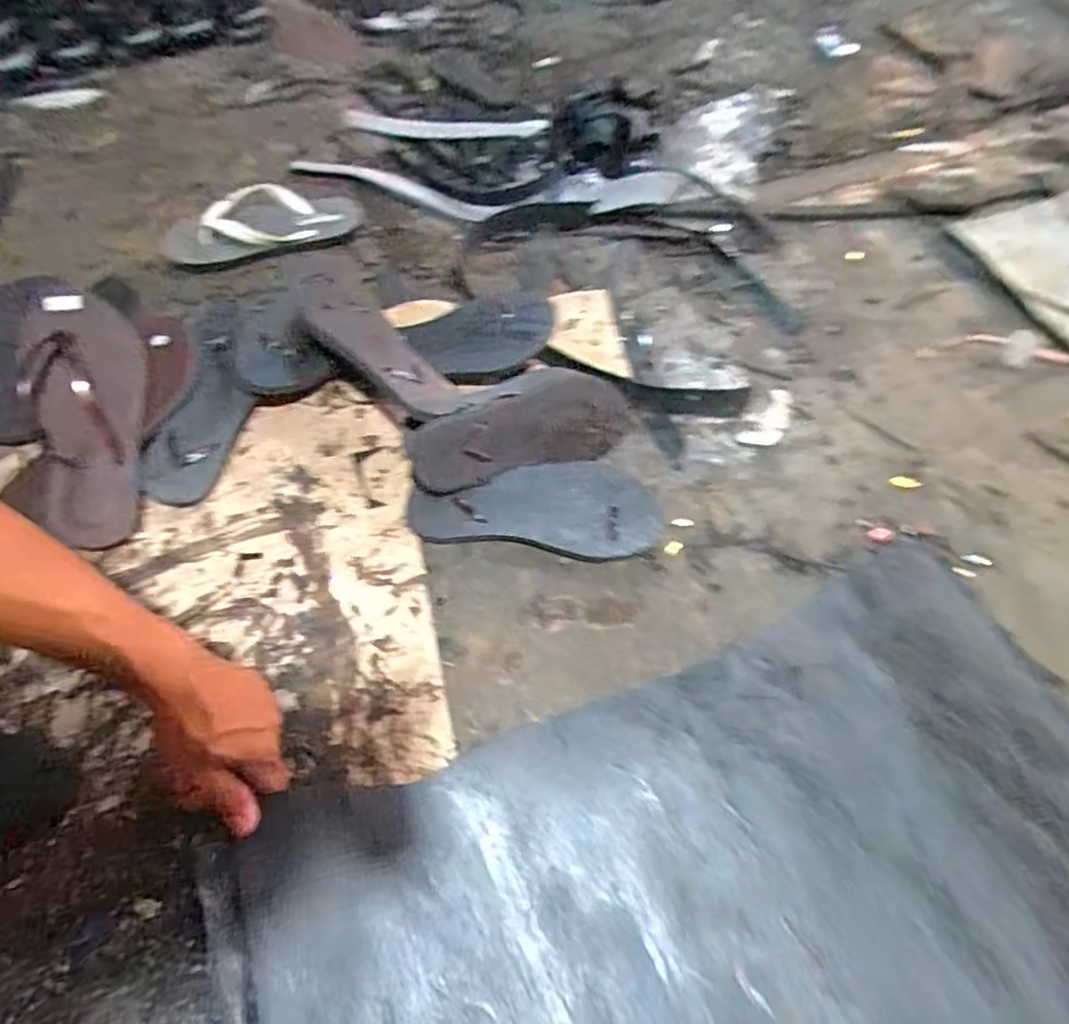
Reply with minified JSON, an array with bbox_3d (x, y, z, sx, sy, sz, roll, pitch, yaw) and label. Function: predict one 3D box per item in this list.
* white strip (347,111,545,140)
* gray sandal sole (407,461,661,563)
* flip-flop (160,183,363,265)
[{"bbox_3d":[-0.153,-0.682,1.070,0.343,0.026,0.045,-4,60,-4],"label":"white strip"},{"bbox_3d":[0.000,-0.003,0.617,0.249,0.036,0.098,4,60,1],"label":"gray sandal sole"},{"bbox_3d":[-0.375,-0.403,0.837,0.264,0.047,0.123,-16,62,-10],"label":"flip-flop"}]

